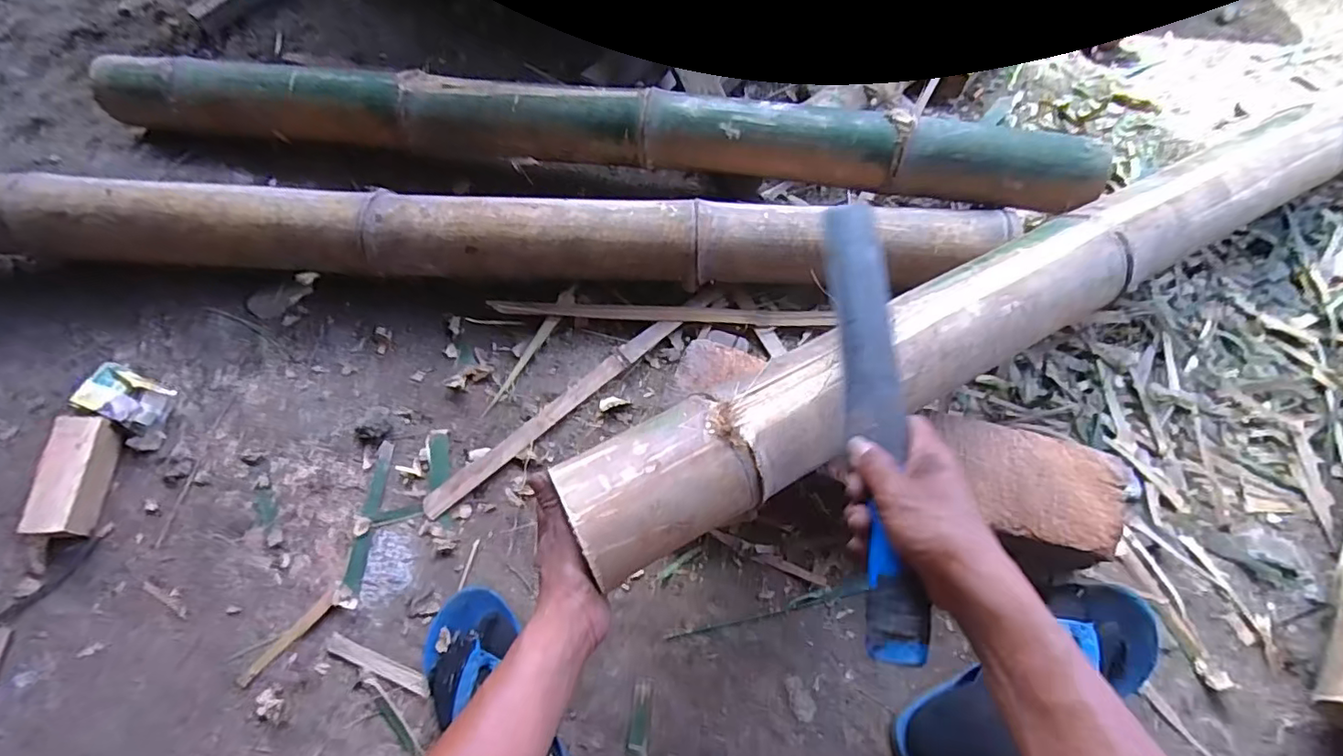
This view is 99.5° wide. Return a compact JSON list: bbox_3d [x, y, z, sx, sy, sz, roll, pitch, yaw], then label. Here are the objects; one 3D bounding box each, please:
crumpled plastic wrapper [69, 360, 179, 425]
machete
[{"bbox_3d":[-0.654,0.021,0.679,0.104,0.030,0.059,20,70,6],"label":"crumpled plastic wrapper"},{"bbox_3d":[0.152,0.014,0.425,0.040,0.025,0.354,4,63,1],"label":"machete"}]

